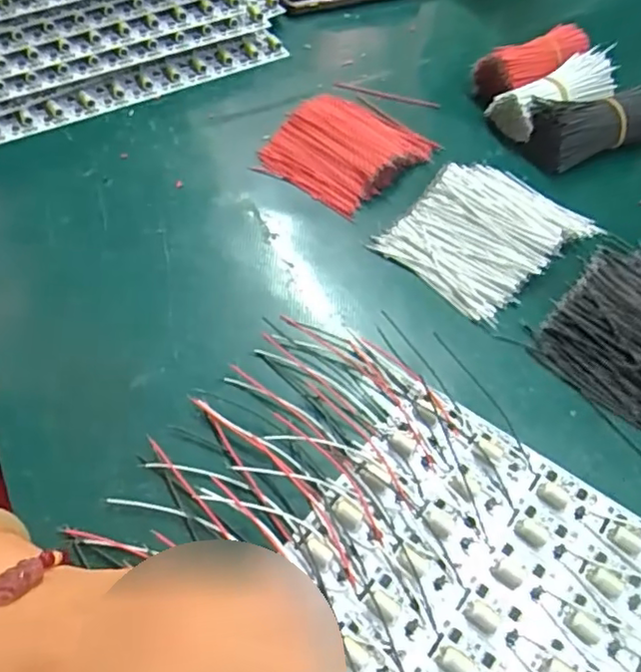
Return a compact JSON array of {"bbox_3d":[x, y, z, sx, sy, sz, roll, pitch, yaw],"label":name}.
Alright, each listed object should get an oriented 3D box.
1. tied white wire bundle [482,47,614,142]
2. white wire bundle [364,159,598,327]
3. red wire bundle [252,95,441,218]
[{"bbox_3d":[0.168,-0.173,0.450,0.090,0.034,0.042,-27,62,-15],"label":"tied white wire bundle"},{"bbox_3d":[0.101,-0.066,0.385,0.089,0.018,0.106,40,67,22],"label":"white wire bundle"},{"bbox_3d":[0.016,-0.132,0.431,0.089,0.018,0.095,38,66,22],"label":"red wire bundle"}]

